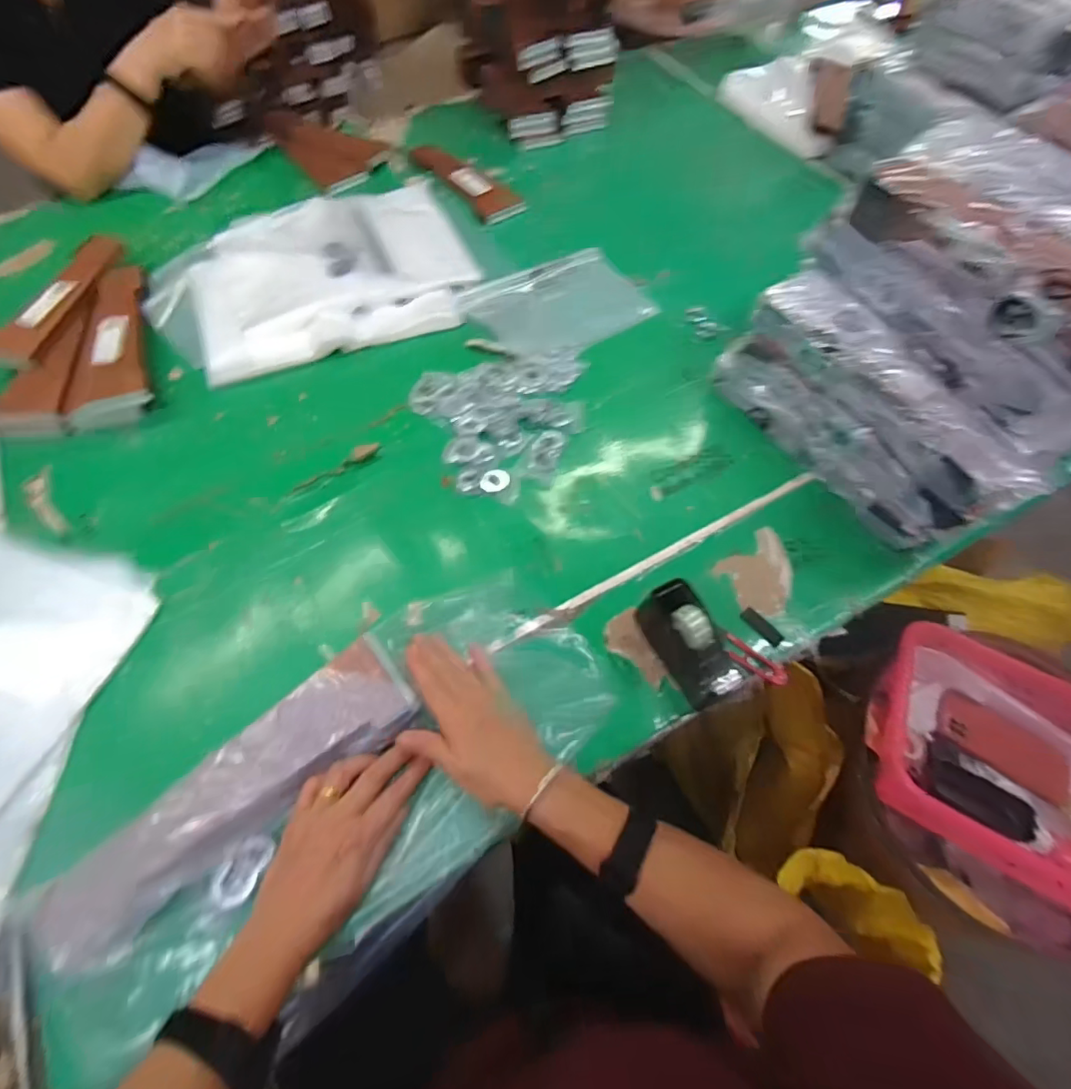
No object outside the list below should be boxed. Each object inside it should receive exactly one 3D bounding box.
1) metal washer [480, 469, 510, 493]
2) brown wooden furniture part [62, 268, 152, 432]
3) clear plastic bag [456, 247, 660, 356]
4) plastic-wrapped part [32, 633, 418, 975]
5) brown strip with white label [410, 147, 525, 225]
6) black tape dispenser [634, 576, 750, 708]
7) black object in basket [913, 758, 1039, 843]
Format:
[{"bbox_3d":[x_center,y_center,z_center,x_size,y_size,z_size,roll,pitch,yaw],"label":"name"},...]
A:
[{"bbox_3d":[-0.047,-0.076,0.644,0.034,0.004,0.029,-5,65,-5],"label":"metal washer"},{"bbox_3d":[-0.552,-0.262,0.711,0.099,0.030,0.234,-14,65,-8],"label":"brown wooden furniture part"},{"bbox_3d":[0.034,-0.336,0.761,0.247,0.025,0.153,-22,68,-12],"label":"clear plastic bag"},{"bbox_3d":[-0.241,0.205,0.453,0.302,0.041,0.083,-39,72,-20],"label":"plastic-wrapped part"},{"bbox_3d":[-0.118,-0.603,0.907,0.070,0.024,0.226,-41,73,-19],"label":"brown strip with white label"},{"bbox_3d":[0.150,0.100,0.526,0.045,0.069,0.099,-27,68,-14],"label":"black tape dispenser"},{"bbox_3d":[0.519,0.297,0.648,0.125,0.026,0.055,28,65,14],"label":"black object in basket"}]

